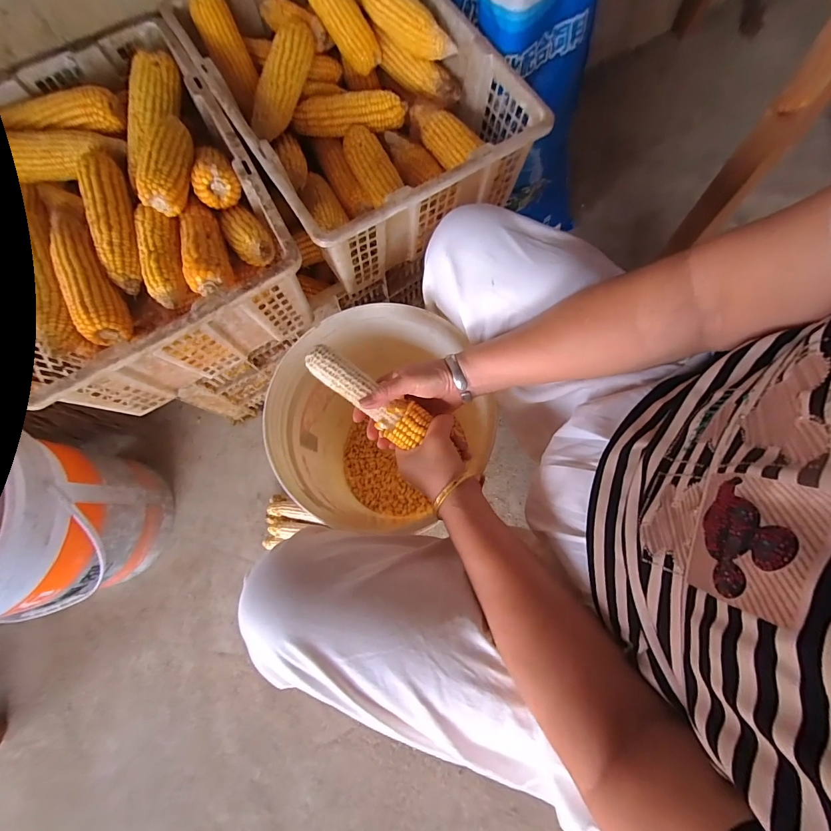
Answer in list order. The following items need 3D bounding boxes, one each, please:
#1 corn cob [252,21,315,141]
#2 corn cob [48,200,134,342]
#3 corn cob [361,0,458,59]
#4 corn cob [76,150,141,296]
[{"bbox_3d":[-0.187,-0.475,0.546,0.042,0.050,0.182,16,77,6],"label":"corn cob"},{"bbox_3d":[-0.410,-0.181,0.475,0.048,0.041,0.197,-28,76,-5],"label":"corn cob"},{"bbox_3d":[-0.014,-0.574,0.555,0.047,0.042,0.173,-42,78,-8],"label":"corn cob"},{"bbox_3d":[-0.379,-0.248,0.483,0.049,0.040,0.196,-21,76,-3],"label":"corn cob"}]

